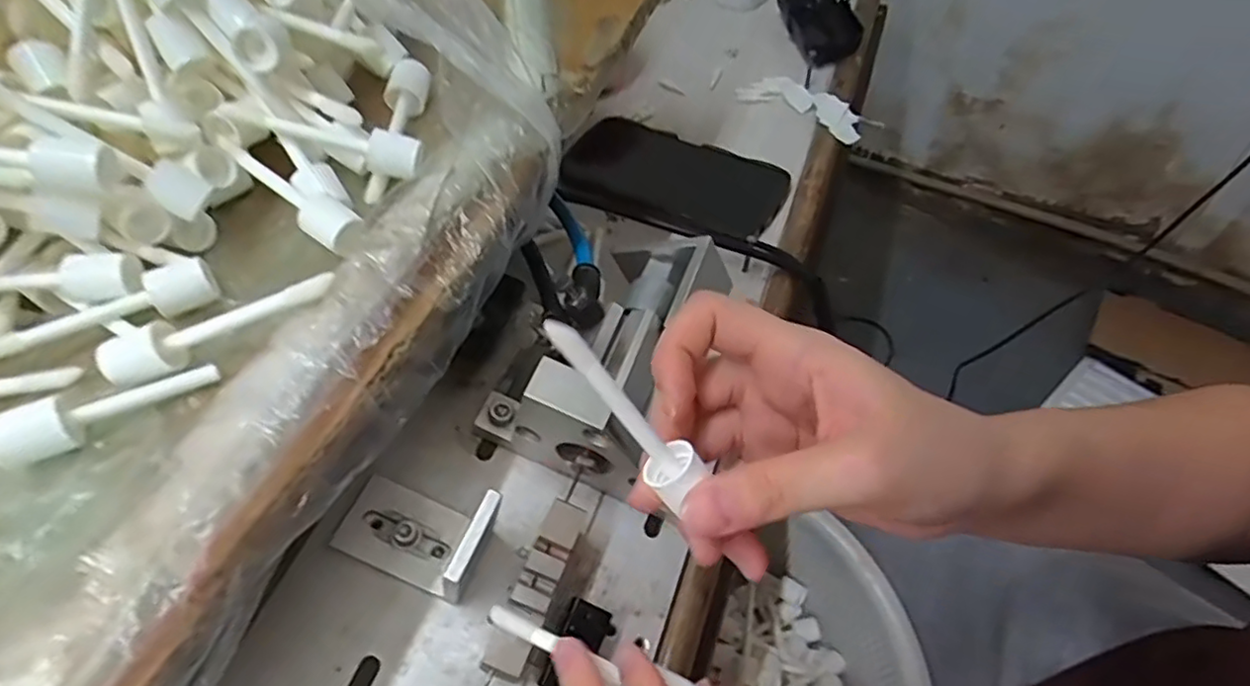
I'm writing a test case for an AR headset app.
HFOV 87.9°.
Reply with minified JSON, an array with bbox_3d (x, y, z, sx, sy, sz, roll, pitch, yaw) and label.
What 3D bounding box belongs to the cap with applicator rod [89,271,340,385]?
[{"bbox_3d":[-0.145,-0.008,0.233,0.081,0.016,0.017,-23,56,-12],"label":"cap with applicator rod"}]

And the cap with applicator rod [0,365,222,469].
[{"bbox_3d":[-0.174,0.022,0.219,0.064,0.016,0.015,-26,55,-34],"label":"cap with applicator rod"}]

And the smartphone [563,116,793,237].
[{"bbox_3d":[0.039,-0.131,0.496,0.167,0.011,0.071,24,59,20],"label":"smartphone"}]

